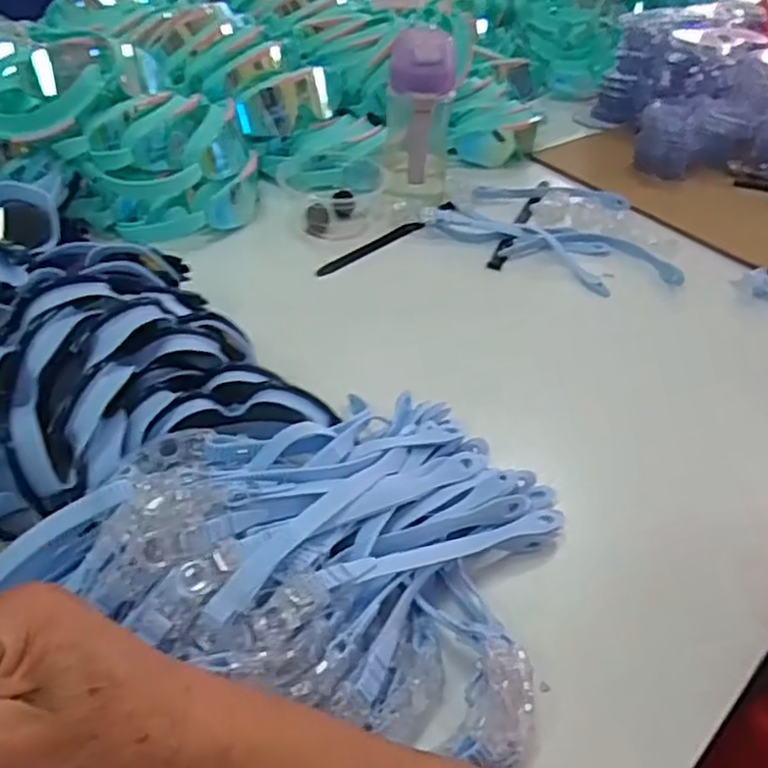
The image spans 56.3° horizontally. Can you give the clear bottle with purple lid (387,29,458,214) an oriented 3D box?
[{"bbox_3d":[0.037,-0.271,0.741,0.071,0.158,0.070,5,41,0],"label":"clear bottle with purple lid"}]

